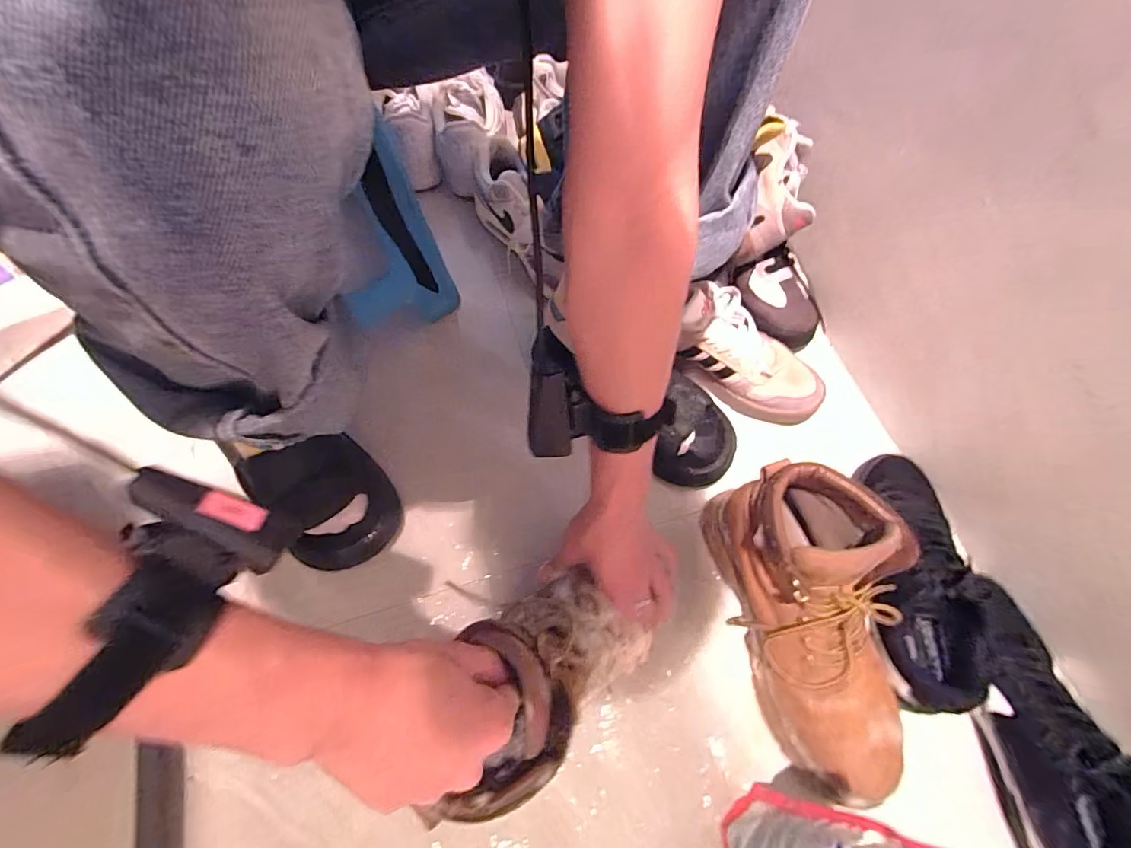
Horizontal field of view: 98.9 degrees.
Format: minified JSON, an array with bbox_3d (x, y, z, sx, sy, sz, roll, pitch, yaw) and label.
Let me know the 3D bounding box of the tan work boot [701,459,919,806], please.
[{"bbox_3d":[0.224,0.169,0.424,0.104,0.171,0.265,-12,65,-8],"label":"tan work boot"}]

